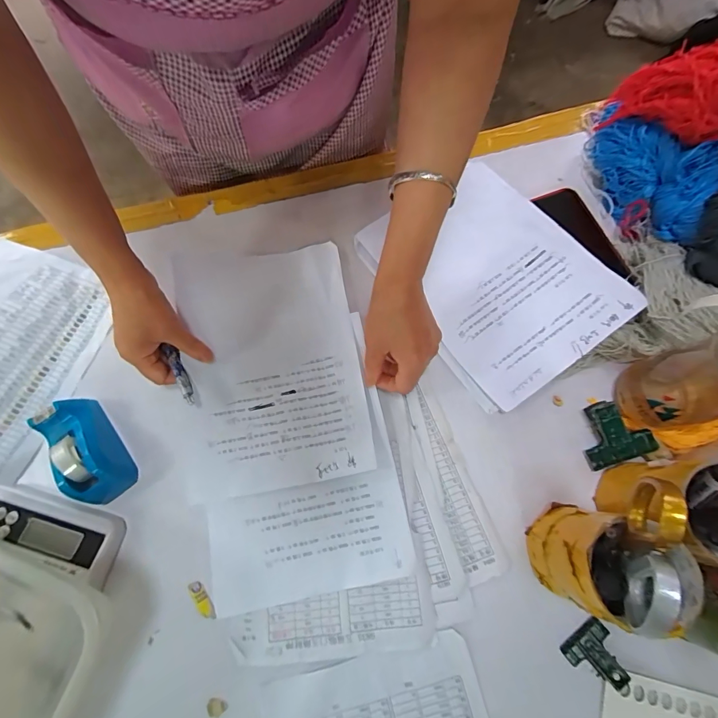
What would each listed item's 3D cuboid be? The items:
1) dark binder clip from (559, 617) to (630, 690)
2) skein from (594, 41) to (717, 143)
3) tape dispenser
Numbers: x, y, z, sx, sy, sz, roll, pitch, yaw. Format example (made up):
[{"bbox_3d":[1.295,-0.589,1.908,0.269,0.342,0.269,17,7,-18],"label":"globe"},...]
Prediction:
[{"bbox_3d":[0.225,0.280,0.363,0.046,0.022,0.044,-38,76,-9],"label":"dark binder clip"},{"bbox_3d":[0.369,-0.300,0.432,0.071,0.083,0.182,-27,35,-6],"label":"skein"},{"bbox_3d":[-0.300,0.099,0.416,0.050,0.062,0.108,-38,75,-9],"label":"tape dispenser"}]

